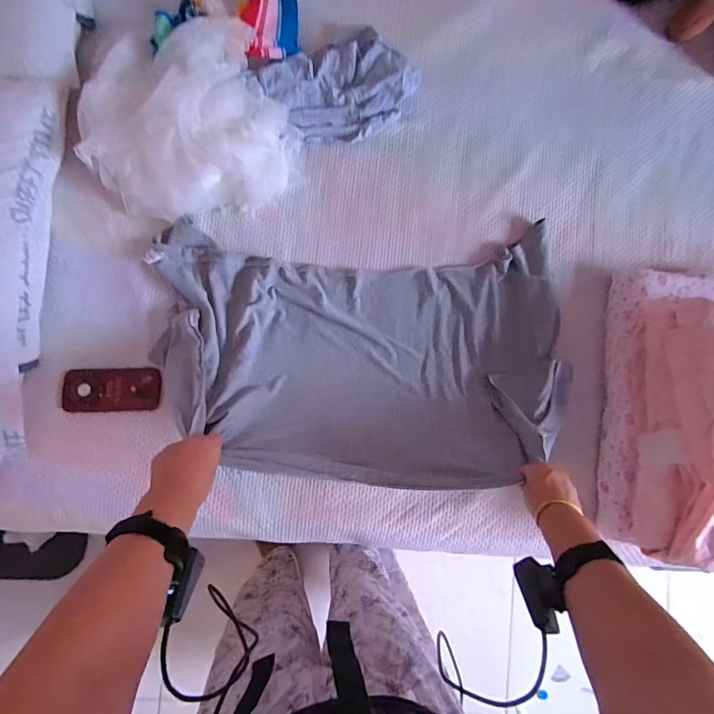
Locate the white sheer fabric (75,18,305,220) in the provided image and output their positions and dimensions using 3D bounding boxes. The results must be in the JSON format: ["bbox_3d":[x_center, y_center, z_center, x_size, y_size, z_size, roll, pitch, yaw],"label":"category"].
[{"bbox_3d":[-0.316,-0.451,0.786,0.390,0.119,0.336,-9,85,-6],"label":"white sheer fabric"}]

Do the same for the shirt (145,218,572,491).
[{"bbox_3d":[0.018,-0.017,0.757,0.766,0.171,0.461,0,84,-5],"label":"shirt"}]

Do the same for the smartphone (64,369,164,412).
[{"bbox_3d":[-0.467,0.063,0.782,0.167,0.006,0.082,0,79,-13],"label":"smartphone"}]

